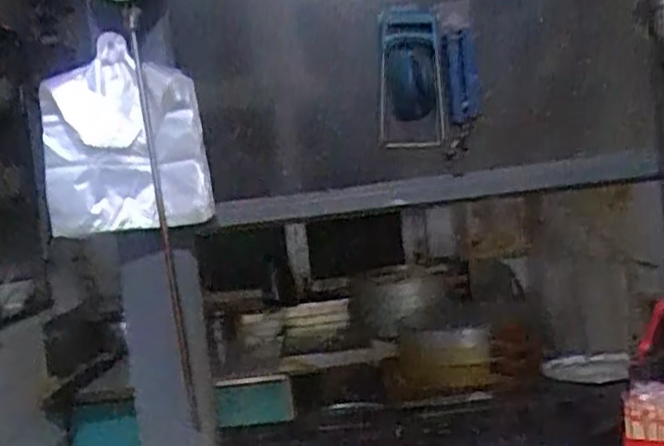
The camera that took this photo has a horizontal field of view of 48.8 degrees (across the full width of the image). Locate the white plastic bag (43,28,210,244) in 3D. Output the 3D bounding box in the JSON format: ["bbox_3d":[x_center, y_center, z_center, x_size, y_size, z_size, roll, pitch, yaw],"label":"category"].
[{"bbox_3d":[-0.309,-0.127,1.080,0.228,0.329,0.072,-14,-28,2],"label":"white plastic bag"}]

